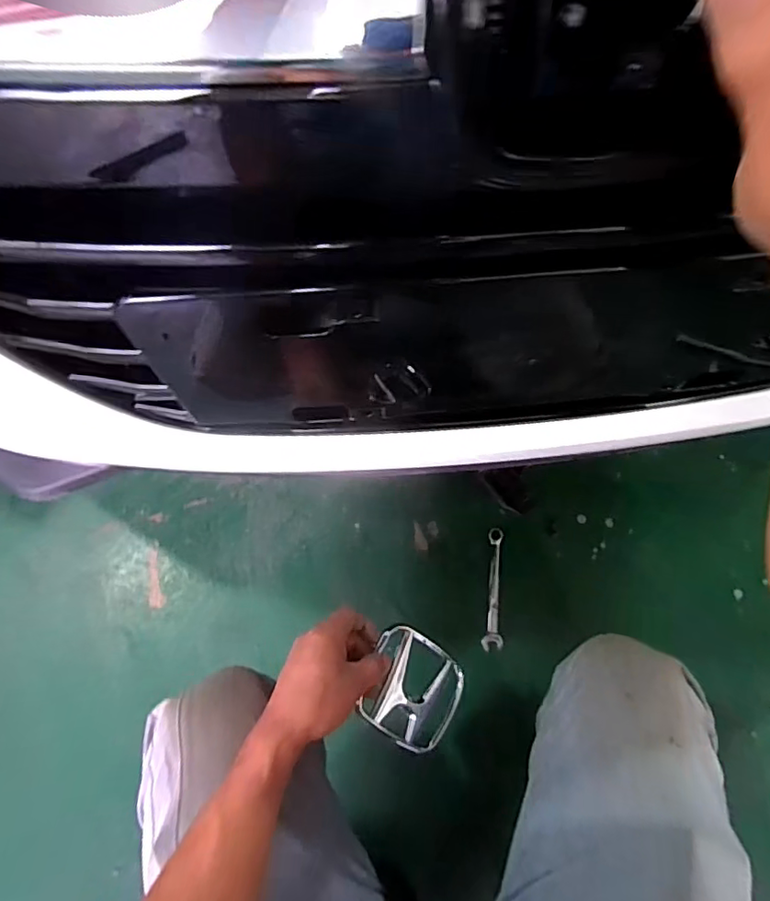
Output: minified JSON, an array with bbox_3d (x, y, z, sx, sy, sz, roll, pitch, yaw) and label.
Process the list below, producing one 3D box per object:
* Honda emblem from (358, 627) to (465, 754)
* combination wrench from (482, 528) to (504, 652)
[{"bbox_3d":[0.030,0.236,0.555,0.120,0.012,0.098,40,60,-23],"label":"Honda emblem"},{"bbox_3d":[0.165,0.207,0.848,0.028,0.009,0.175,5,68,4],"label":"combination wrench"}]

